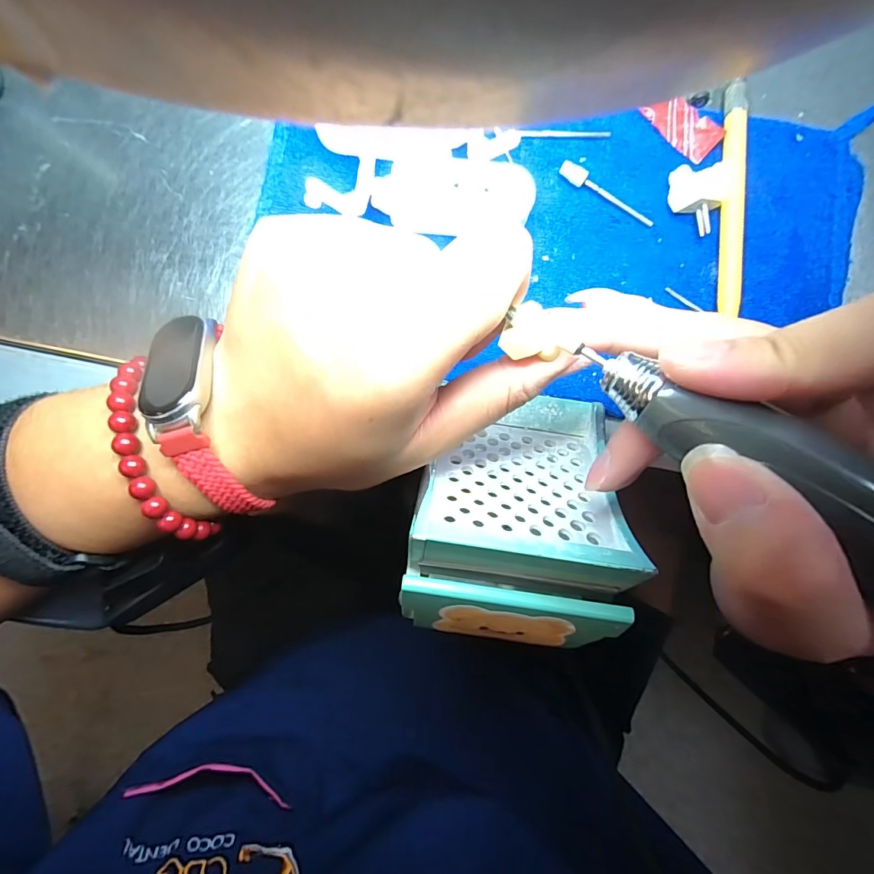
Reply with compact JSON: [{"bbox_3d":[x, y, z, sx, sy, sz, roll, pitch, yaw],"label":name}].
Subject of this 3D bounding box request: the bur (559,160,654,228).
[{"bbox_3d":[0.078,-0.110,0.196,0.049,0.006,0.006,32,91,1],"label":"bur"}]

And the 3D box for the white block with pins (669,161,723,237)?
[{"bbox_3d":[0.117,-0.106,0.193,0.024,0.009,0.031,-6,90,1],"label":"white block with pins"}]

